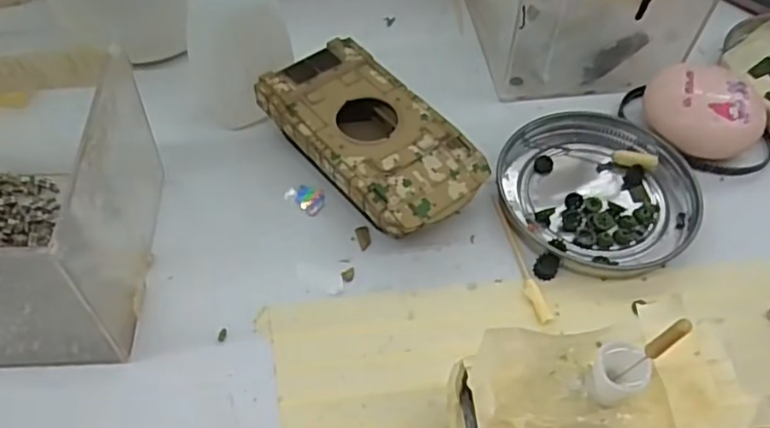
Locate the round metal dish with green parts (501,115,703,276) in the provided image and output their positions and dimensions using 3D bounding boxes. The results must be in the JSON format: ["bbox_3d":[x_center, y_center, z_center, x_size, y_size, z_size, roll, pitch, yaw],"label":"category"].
[{"bbox_3d":[0.086,-0.010,0.270,0.075,0.009,0.077,0,54,-1],"label":"round metal dish with green parts"}]

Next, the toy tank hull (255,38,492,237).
[{"bbox_3d":[-0.007,-0.027,0.270,0.054,0.025,0.095,-34,61,-23],"label":"toy tank hull"}]

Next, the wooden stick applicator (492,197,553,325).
[{"bbox_3d":[0.050,0.016,0.252,0.006,0.004,0.056,-13,55,-11],"label":"wooden stick applicator"}]

